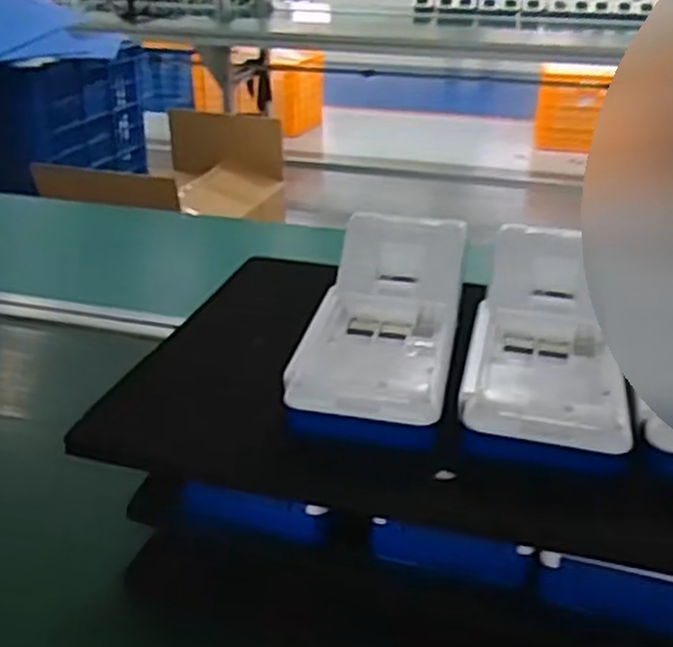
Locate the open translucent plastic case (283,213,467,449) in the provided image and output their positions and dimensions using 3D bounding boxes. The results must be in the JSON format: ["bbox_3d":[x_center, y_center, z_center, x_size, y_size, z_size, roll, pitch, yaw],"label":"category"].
[{"bbox_3d":[0.026,-0.004,0.433,0.082,0.052,0.179,6,28,10],"label":"open translucent plastic case"}]

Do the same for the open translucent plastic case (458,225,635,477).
[{"bbox_3d":[0.113,0.011,0.416,0.082,0.061,0.174,7,28,12],"label":"open translucent plastic case"}]

